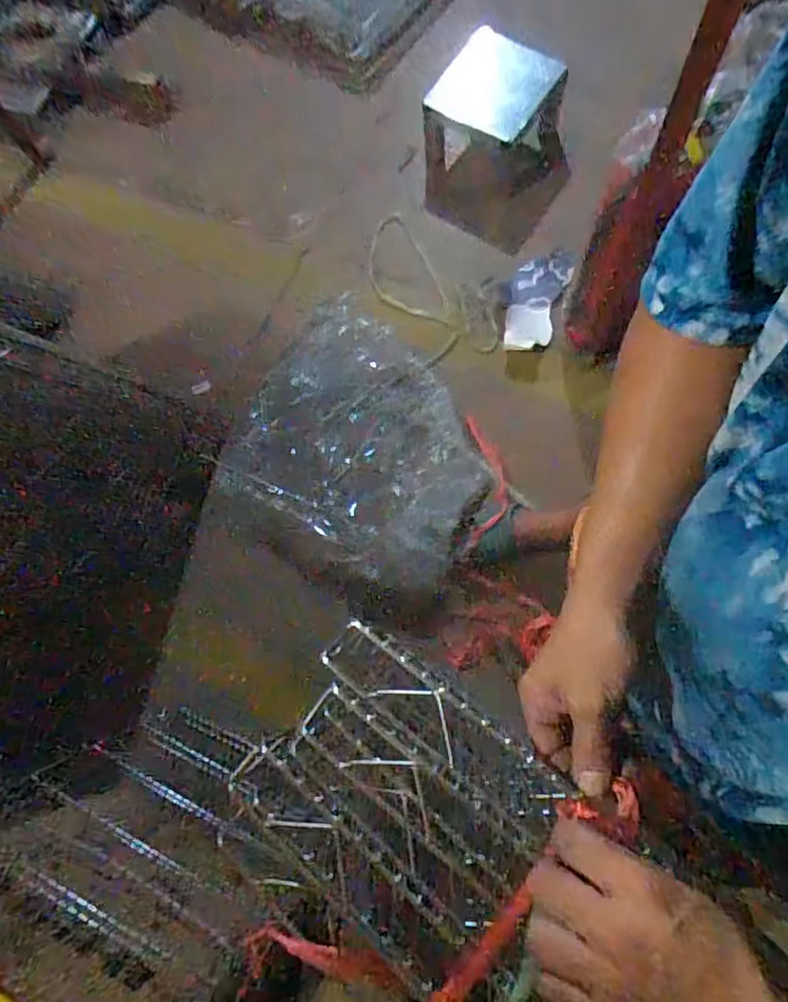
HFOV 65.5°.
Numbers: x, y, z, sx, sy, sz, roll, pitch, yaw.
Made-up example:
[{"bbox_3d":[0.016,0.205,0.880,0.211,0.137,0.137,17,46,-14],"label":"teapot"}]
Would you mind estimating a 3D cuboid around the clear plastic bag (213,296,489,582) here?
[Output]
[{"bbox_3d":[-0.063,-0.143,1.416,0.588,0.078,0.560,28,78,13],"label":"clear plastic bag"}]

